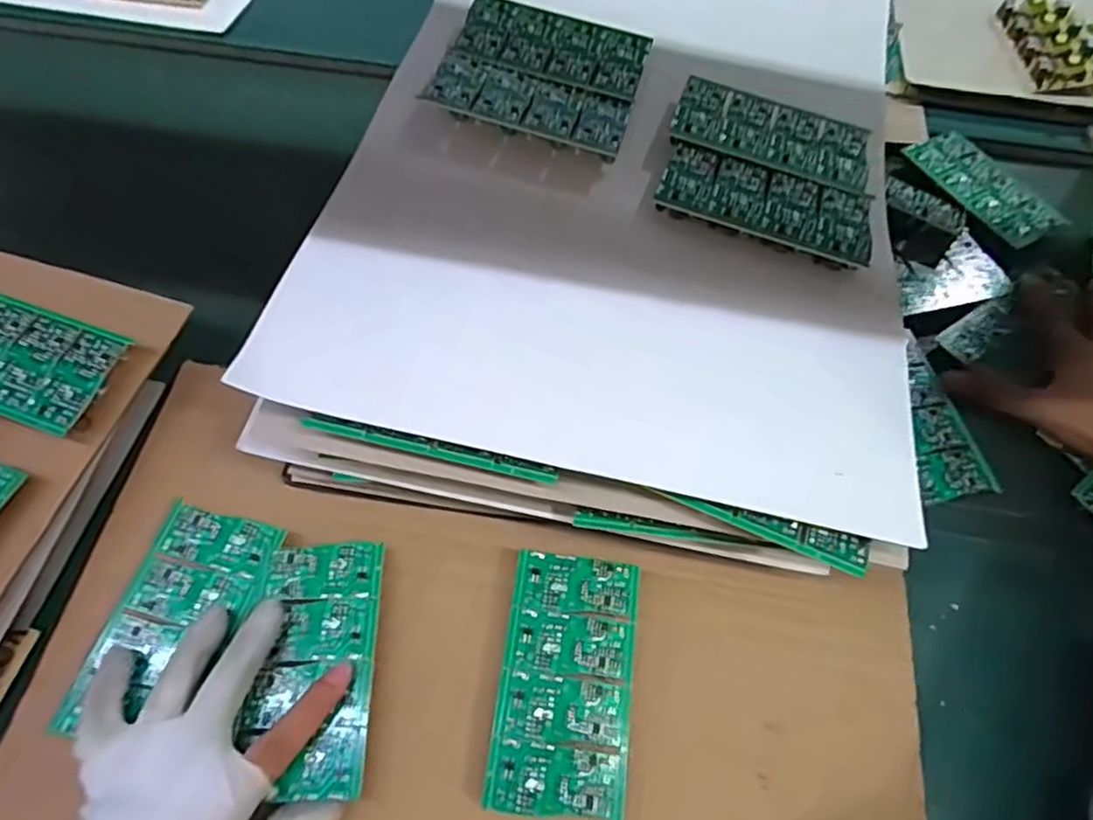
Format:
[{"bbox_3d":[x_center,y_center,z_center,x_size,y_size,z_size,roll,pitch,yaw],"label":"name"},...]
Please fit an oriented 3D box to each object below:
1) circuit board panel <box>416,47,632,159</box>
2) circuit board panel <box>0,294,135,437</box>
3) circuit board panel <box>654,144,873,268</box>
[{"bbox_3d":[-0.011,-0.207,0.432,0.133,0.007,0.060,18,57,3],"label":"circuit board panel"},{"bbox_3d":[-0.345,-0.037,0.405,0.135,0.004,0.073,18,63,8],"label":"circuit board panel"},{"bbox_3d":[0.140,-0.133,0.406,0.131,0.012,0.063,17,63,8],"label":"circuit board panel"}]

